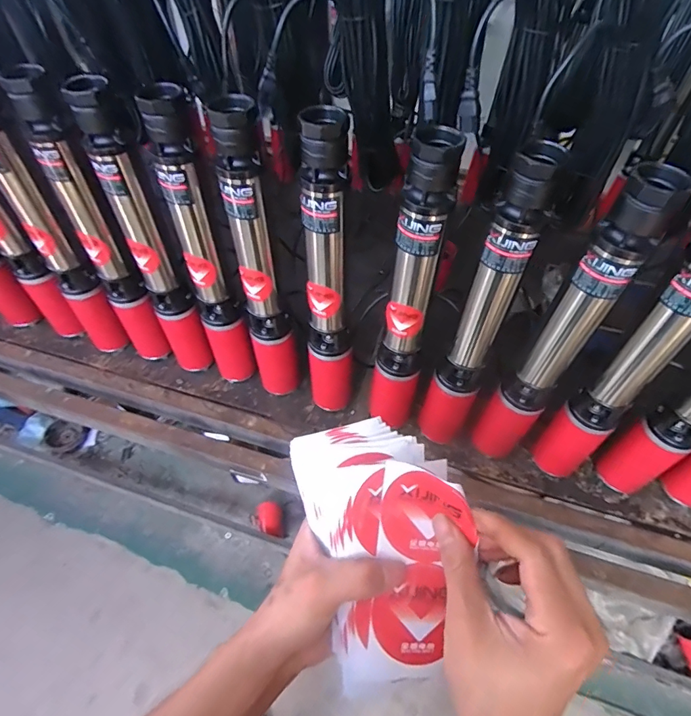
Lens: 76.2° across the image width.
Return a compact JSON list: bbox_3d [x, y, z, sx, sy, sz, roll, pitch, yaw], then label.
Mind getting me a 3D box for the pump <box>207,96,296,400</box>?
[{"bbox_3d":[-0.135,-0.115,0.685,0.077,0.510,0.068,-15,54,-11],"label":"pump"}]

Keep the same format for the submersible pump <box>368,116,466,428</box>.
[{"bbox_3d":[0.084,-0.059,0.645,0.081,0.507,0.068,9,53,7],"label":"submersible pump"}]

